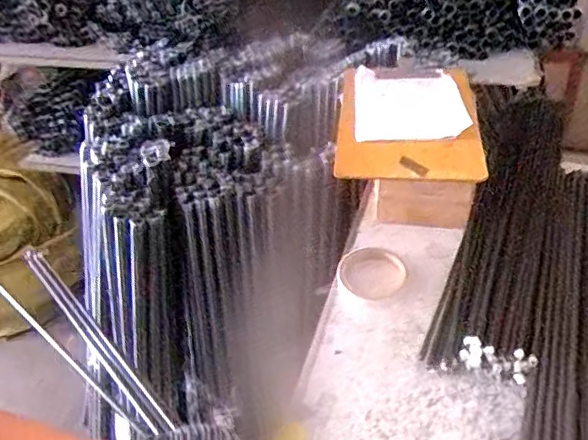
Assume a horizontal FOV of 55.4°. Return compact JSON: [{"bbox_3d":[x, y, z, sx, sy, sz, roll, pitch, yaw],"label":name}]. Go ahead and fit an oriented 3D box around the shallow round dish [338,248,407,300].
[{"bbox_3d":[0.101,0.067,0.729,0.080,0.019,0.073,-4,41,3],"label":"shallow round dish"}]

